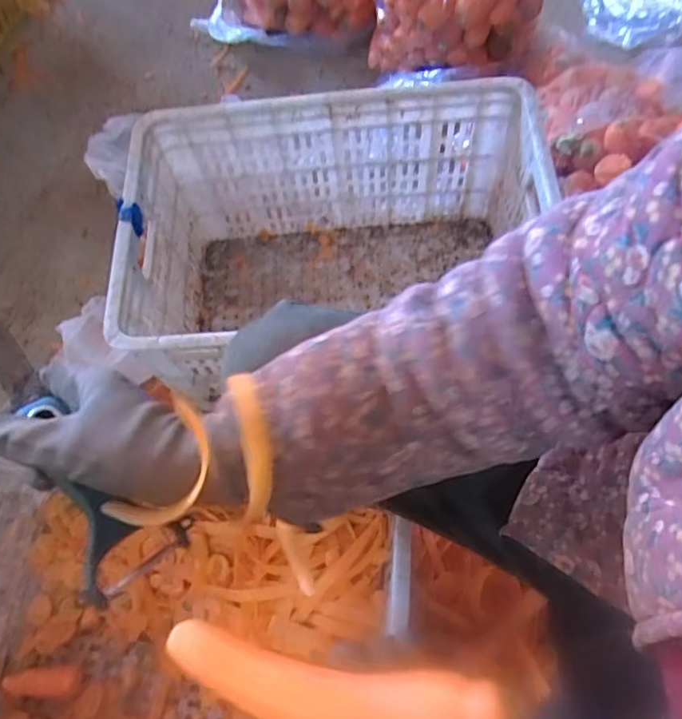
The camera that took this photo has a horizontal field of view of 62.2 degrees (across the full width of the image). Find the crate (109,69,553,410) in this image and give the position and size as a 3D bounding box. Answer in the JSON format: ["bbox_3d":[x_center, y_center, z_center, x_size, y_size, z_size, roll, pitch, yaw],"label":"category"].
[{"bbox_3d":[-0.006,-0.148,0.806,0.515,0.287,0.363,-4,68,0],"label":"crate"}]

